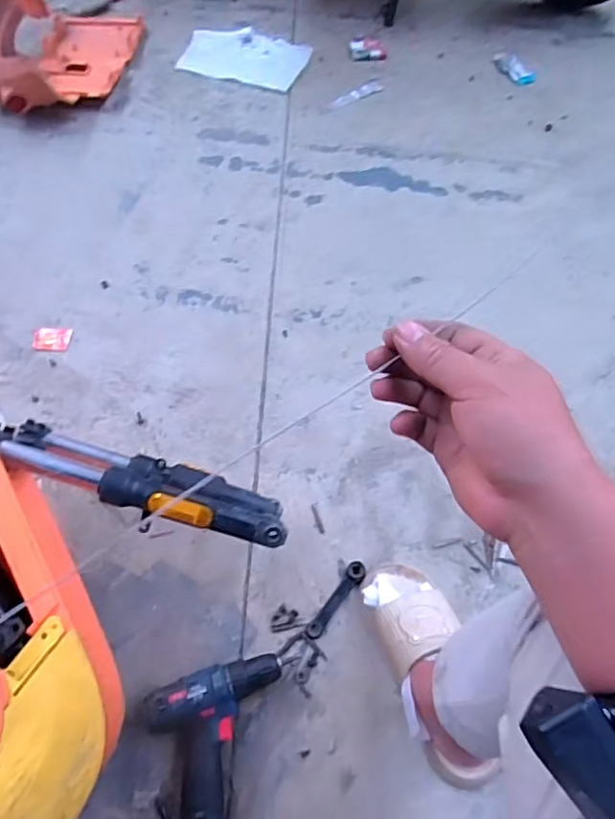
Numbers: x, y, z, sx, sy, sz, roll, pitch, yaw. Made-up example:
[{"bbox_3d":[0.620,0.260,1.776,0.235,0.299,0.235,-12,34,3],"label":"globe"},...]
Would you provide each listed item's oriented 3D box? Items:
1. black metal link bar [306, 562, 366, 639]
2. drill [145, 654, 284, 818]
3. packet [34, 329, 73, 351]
[{"bbox_3d":[0.044,0.283,0.846,0.028,0.019,0.127,32,63,16],"label":"black metal link bar"},{"bbox_3d":[-0.099,0.432,0.735,0.174,0.058,0.187,-18,61,-12],"label":"drill"},{"bbox_3d":[-0.486,-0.133,1.086,0.072,0.016,0.047,-1,59,-2],"label":"packet"}]

